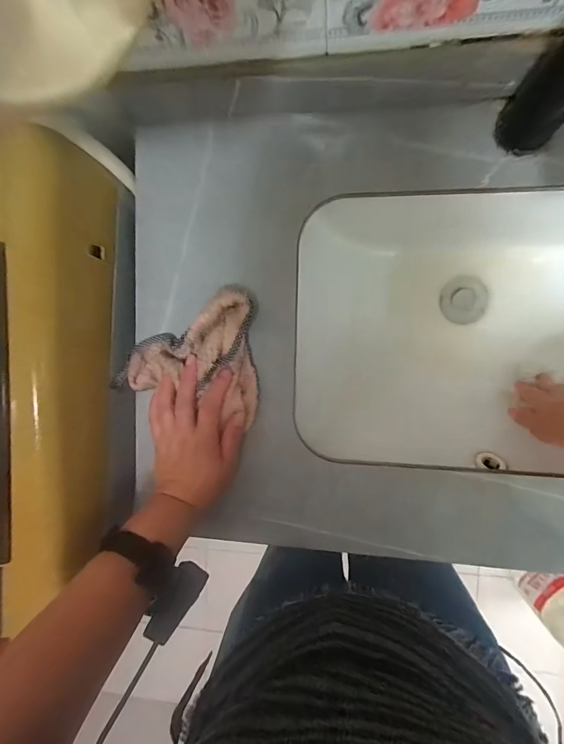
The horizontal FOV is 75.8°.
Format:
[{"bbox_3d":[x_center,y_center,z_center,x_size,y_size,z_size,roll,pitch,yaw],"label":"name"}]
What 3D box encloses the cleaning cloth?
[{"bbox_3d":[-0.094,-0.028,0.389,0.164,0.031,0.136,19,96,6],"label":"cleaning cloth"}]

